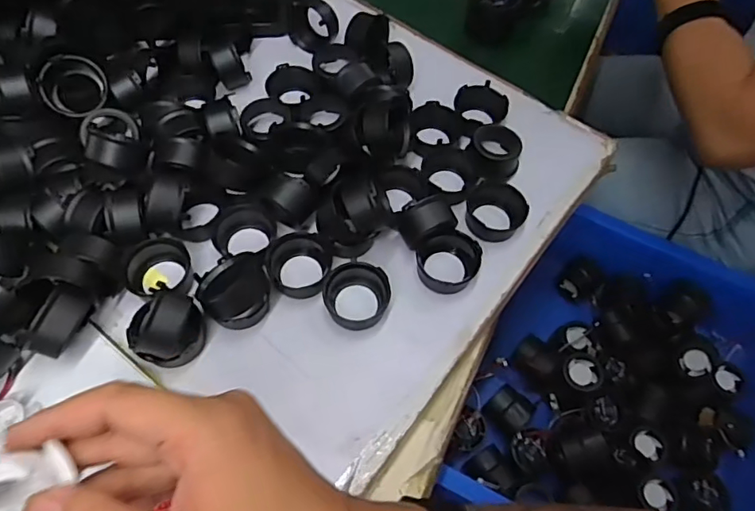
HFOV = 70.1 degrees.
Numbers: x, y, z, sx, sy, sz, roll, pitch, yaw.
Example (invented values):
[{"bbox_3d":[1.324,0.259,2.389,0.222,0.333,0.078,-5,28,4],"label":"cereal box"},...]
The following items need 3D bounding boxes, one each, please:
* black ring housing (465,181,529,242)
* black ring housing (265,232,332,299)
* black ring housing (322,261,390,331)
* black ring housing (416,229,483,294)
[{"bbox_3d":[0.108,-0.041,0.490,0.053,0.022,0.053,0,63,-1],"label":"black ring housing"},{"bbox_3d":[-0.068,0.004,0.452,0.047,0.032,0.054,29,66,13],"label":"black ring housing"},{"bbox_3d":[-0.017,0.032,0.442,0.053,0.029,0.049,0,63,-1],"label":"black ring housing"},{"bbox_3d":[0.058,0.008,0.462,0.050,0.026,0.059,29,66,13],"label":"black ring housing"}]

